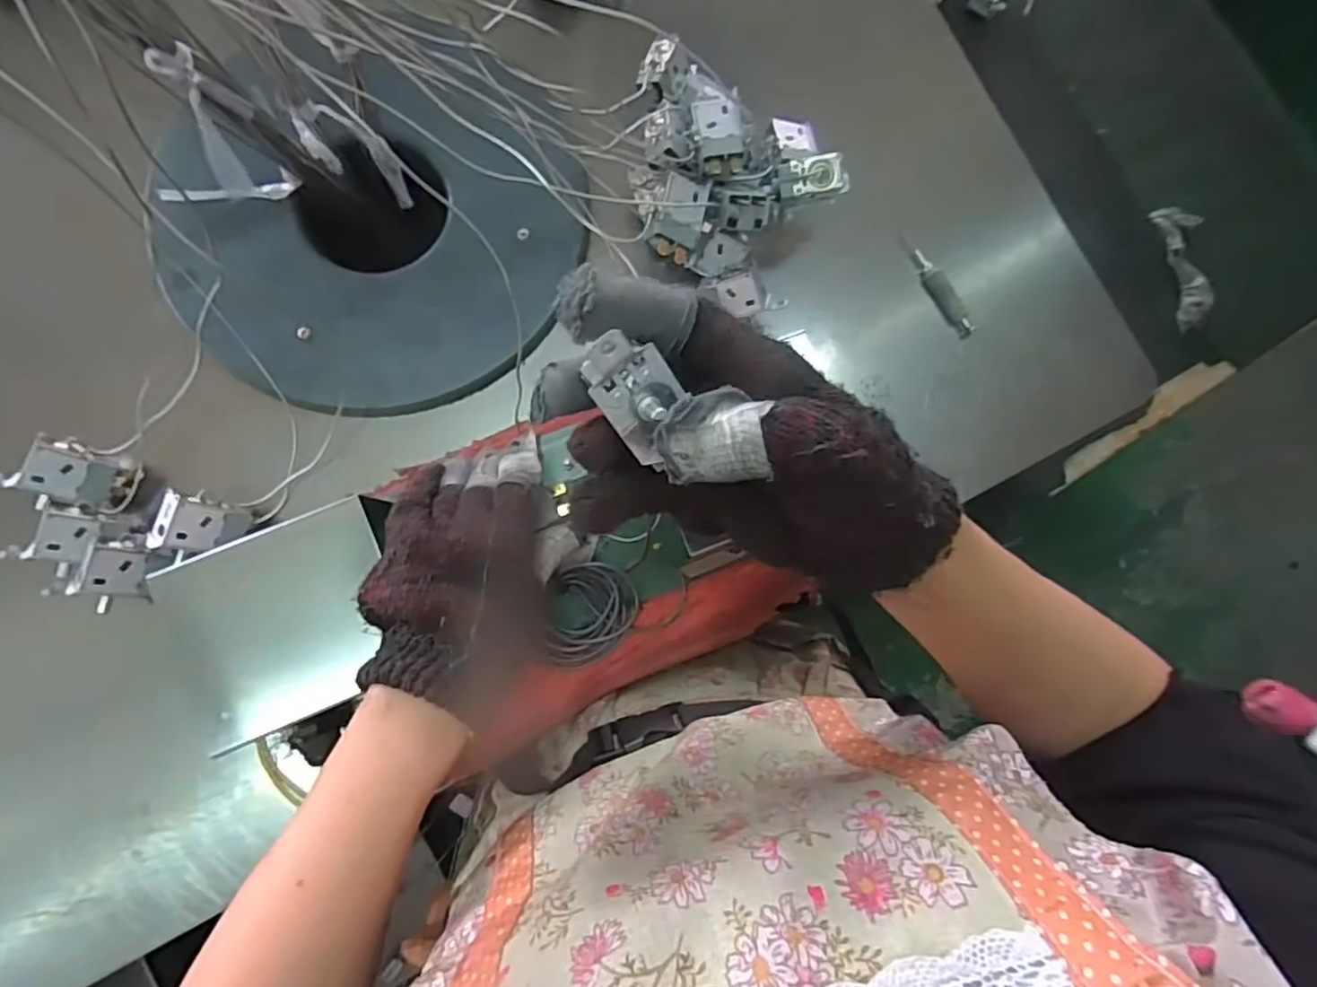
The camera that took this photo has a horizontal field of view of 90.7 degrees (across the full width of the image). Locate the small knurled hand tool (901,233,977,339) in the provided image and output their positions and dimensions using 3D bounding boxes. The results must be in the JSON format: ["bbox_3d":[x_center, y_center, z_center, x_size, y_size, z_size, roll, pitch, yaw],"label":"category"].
[{"bbox_3d":[0.226,-0.168,0.527,0.020,0.018,0.096,-27,87,-8],"label":"small knurled hand tool"}]

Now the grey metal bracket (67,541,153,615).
[{"bbox_3d":[-0.356,0.054,0.422,0.022,0.038,0.044,0,85,38],"label":"grey metal bracket"}]

